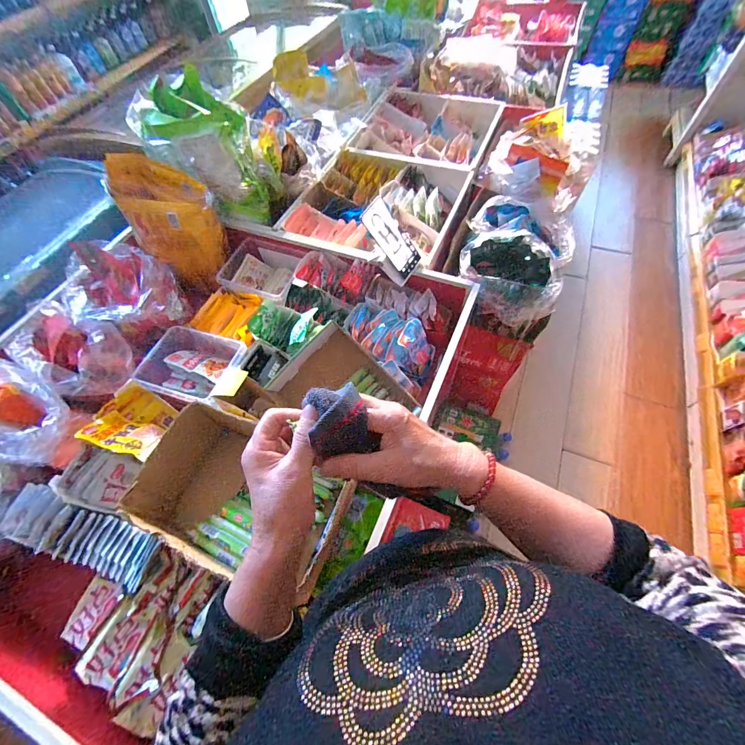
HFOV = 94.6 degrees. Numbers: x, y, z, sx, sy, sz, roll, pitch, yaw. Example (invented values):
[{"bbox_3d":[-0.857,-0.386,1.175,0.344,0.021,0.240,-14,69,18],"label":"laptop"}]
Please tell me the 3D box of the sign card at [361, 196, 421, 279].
[{"bbox_3d":[0.042,-0.283,0.728,0.011,0.154,0.071,0,51,49],"label":"sign card"}]

